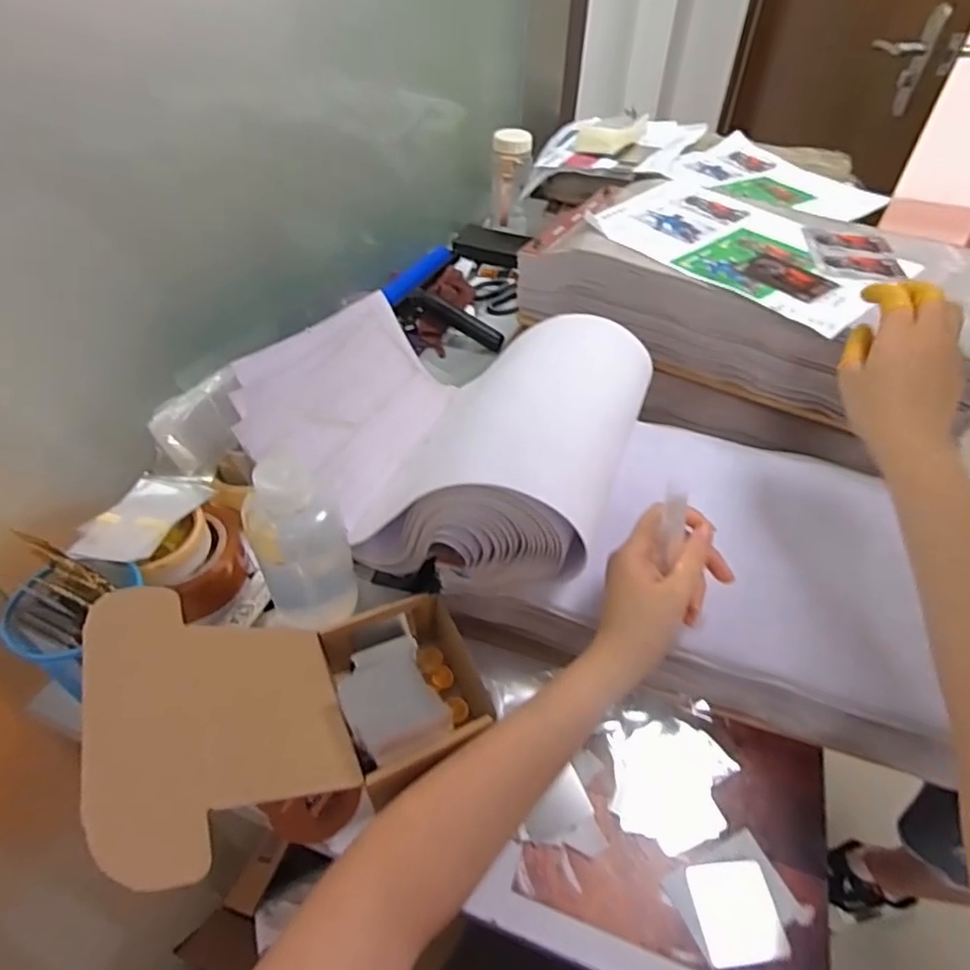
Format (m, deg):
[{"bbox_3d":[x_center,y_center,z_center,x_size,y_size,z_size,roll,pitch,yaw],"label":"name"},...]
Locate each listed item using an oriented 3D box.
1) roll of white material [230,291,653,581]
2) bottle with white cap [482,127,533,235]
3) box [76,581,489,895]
[{"bbox_3d":[-0.039,-0.063,0.605,0.366,0.143,0.284,23,49,20],"label":"roll of white material"},{"bbox_3d":[0.043,-0.529,1.080,0.073,0.166,0.075,4,45,3],"label":"bottle with white cap"},{"bbox_3d":[-0.112,0.144,0.414,0.223,0.155,0.171,-17,48,-18],"label":"box"}]

